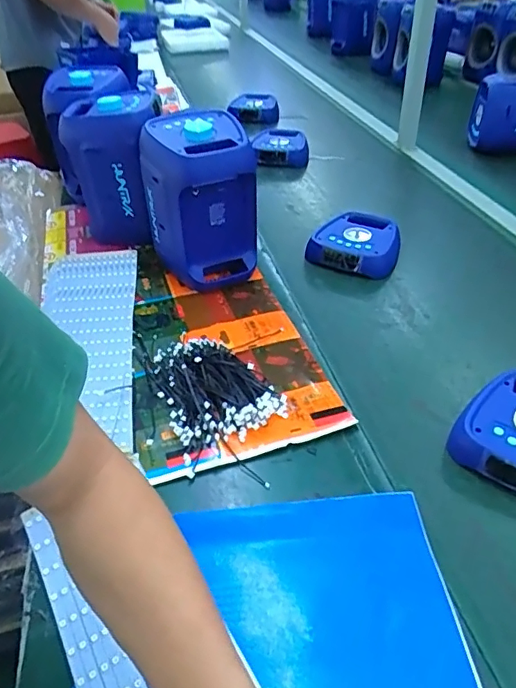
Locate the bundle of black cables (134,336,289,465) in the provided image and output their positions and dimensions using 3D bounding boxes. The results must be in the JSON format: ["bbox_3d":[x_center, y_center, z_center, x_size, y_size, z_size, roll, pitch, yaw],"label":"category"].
[{"bbox_3d":[-0.066,0.042,0.701,0.142,0.026,0.216,-18,42,-16],"label":"bundle of black cables"}]

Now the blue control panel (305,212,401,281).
[{"bbox_3d":[0.191,-0.185,0.993,0.172,0.072,0.133,15,44,20],"label":"blue control panel"}]

